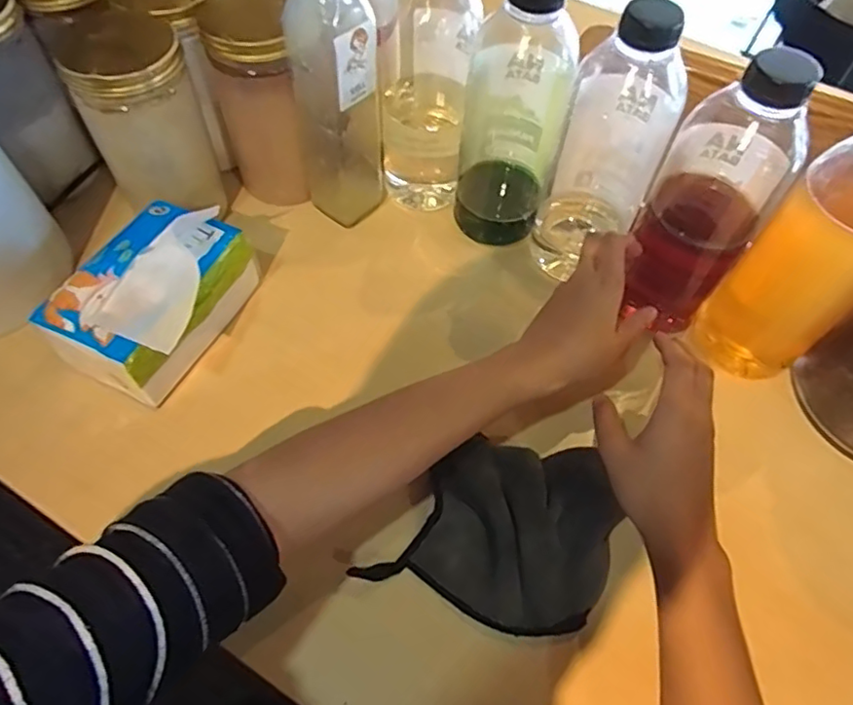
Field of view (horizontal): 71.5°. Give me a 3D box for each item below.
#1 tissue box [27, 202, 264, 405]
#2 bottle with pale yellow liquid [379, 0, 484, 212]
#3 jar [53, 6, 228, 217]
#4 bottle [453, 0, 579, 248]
[{"bbox_3d":[-0.216,-0.048,0.467,0.099,0.103,0.144,22,59,10],"label":"tissue box"},{"bbox_3d":[0.000,-0.240,0.517,0.076,0.236,0.074,2,58,-3],"label":"bottle with pale yellow liquid"},{"bbox_3d":[-0.242,-0.198,0.506,0.083,0.163,0.098,-26,63,-18],"label":"jar"},{"bbox_3d":[0.076,-0.202,0.500,0.082,0.233,0.075,14,58,5],"label":"bottle"}]

